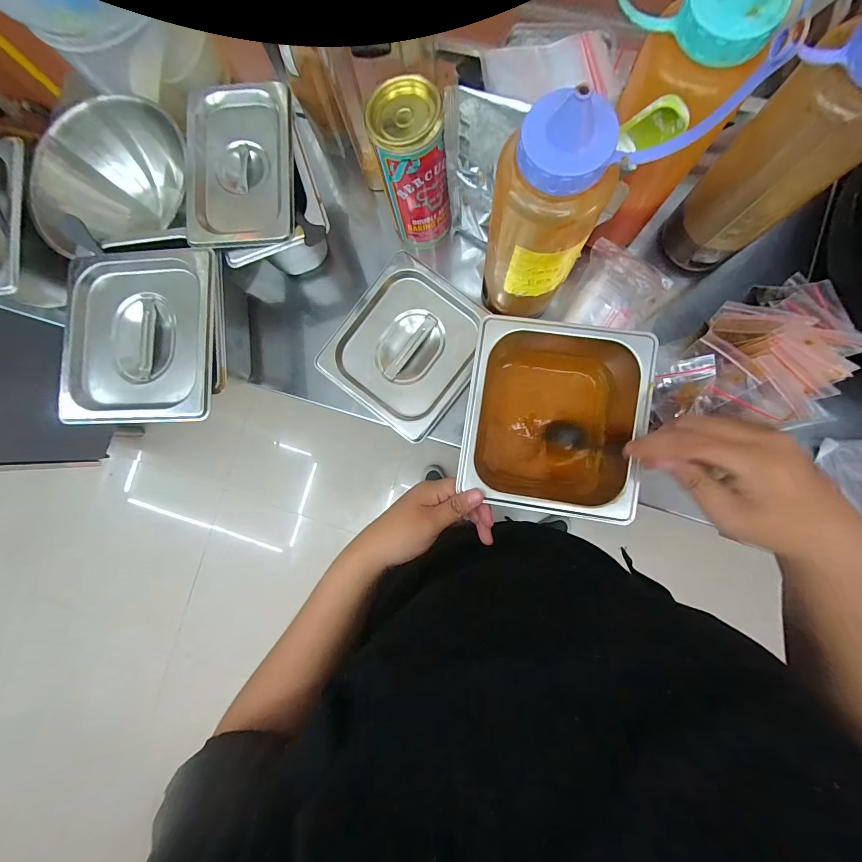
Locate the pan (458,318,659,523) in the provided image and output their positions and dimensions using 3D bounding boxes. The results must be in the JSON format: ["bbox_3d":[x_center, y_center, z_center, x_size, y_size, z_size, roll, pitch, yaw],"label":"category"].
[{"bbox_3d":[0.118,-0.010,0.382,0.157,0.095,0.173,8,88,6],"label":"pan"}]

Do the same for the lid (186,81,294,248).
[{"bbox_3d":[-0.194,-0.267,0.375,0.105,0.018,0.159,-2,87,5],"label":"lid"}]

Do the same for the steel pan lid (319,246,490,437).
[{"bbox_3d":[-0.023,-0.100,0.433,0.157,0.031,0.173,40,91,6],"label":"steel pan lid"}]

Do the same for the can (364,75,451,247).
[{"bbox_3d":[-0.016,-0.265,0.386,0.065,0.147,0.059,-10,86,5],"label":"can"}]

